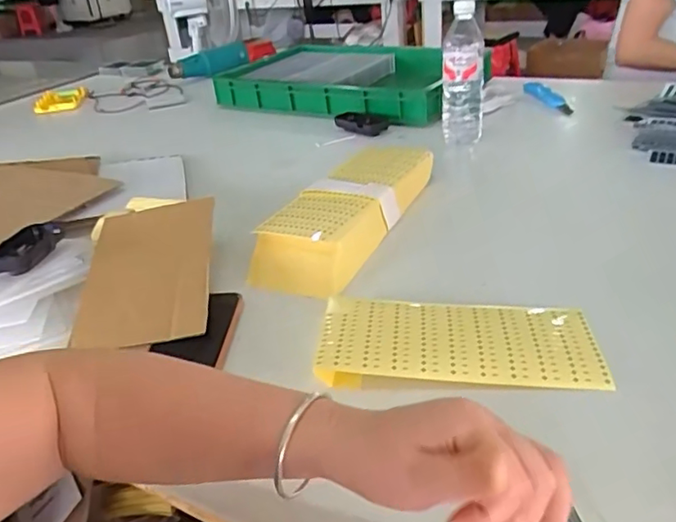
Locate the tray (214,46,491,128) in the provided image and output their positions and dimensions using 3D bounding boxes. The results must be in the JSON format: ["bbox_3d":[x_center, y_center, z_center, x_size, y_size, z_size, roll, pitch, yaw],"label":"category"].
[{"bbox_3d":[0.013,-0.418,1.324,0.582,0.072,0.362,12,35,28],"label":"tray"}]

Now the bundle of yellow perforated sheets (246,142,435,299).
[{"bbox_3d":[0.015,-0.068,0.771,0.130,0.060,0.367,11,35,27],"label":"bundle of yellow perforated sheets"}]

